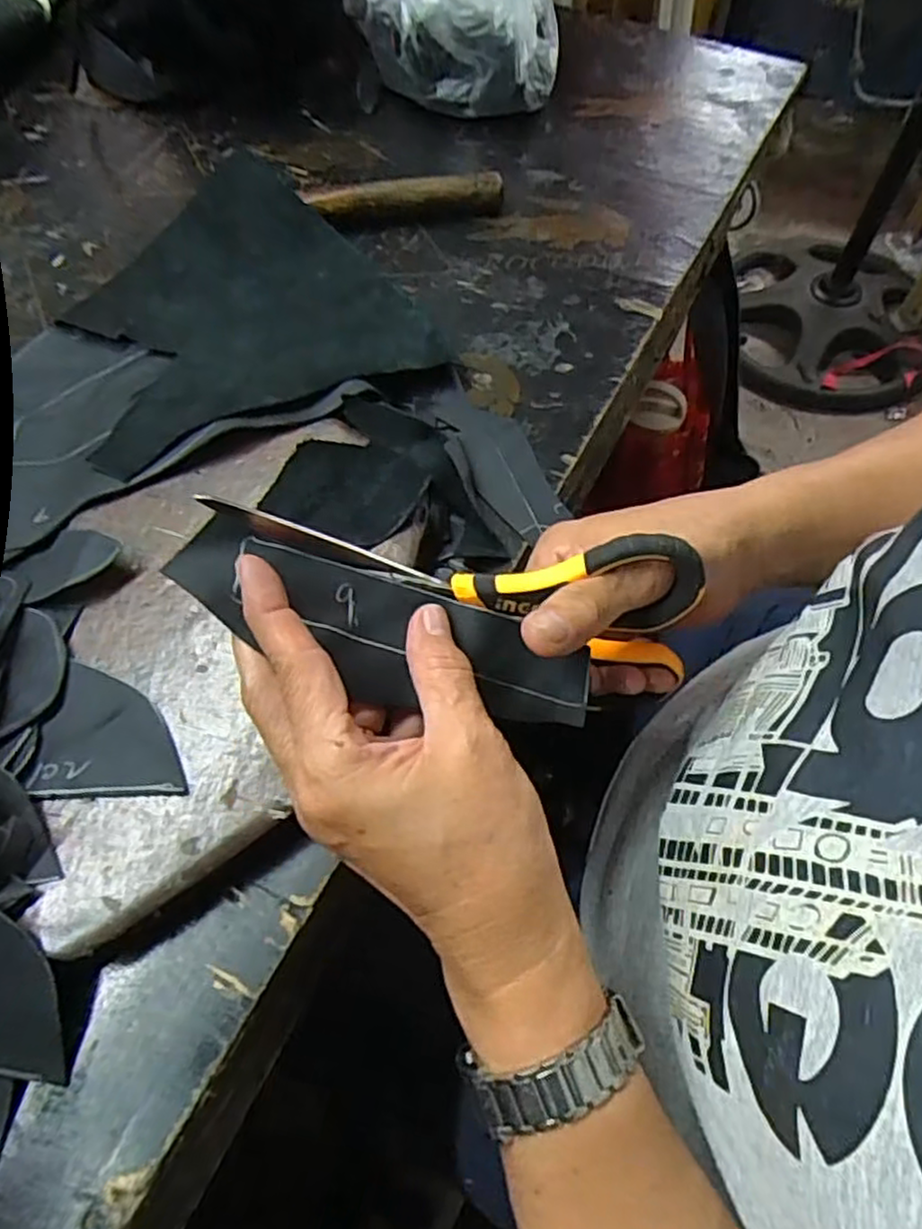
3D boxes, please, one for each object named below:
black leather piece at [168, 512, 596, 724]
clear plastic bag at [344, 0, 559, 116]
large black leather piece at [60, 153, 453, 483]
[{"bbox_3d":[-0.027,0.008,0.266,0.157,0.021,0.043,22,59,-9],"label":"black leather piece"},{"bbox_3d":[-0.005,-0.455,0.522,0.154,0.111,0.162,-4,61,-2],"label":"clear plastic bag"},{"bbox_3d":[-0.133,-0.182,0.419,0.196,0.037,0.190,-26,65,-12],"label":"large black leather piece"}]

